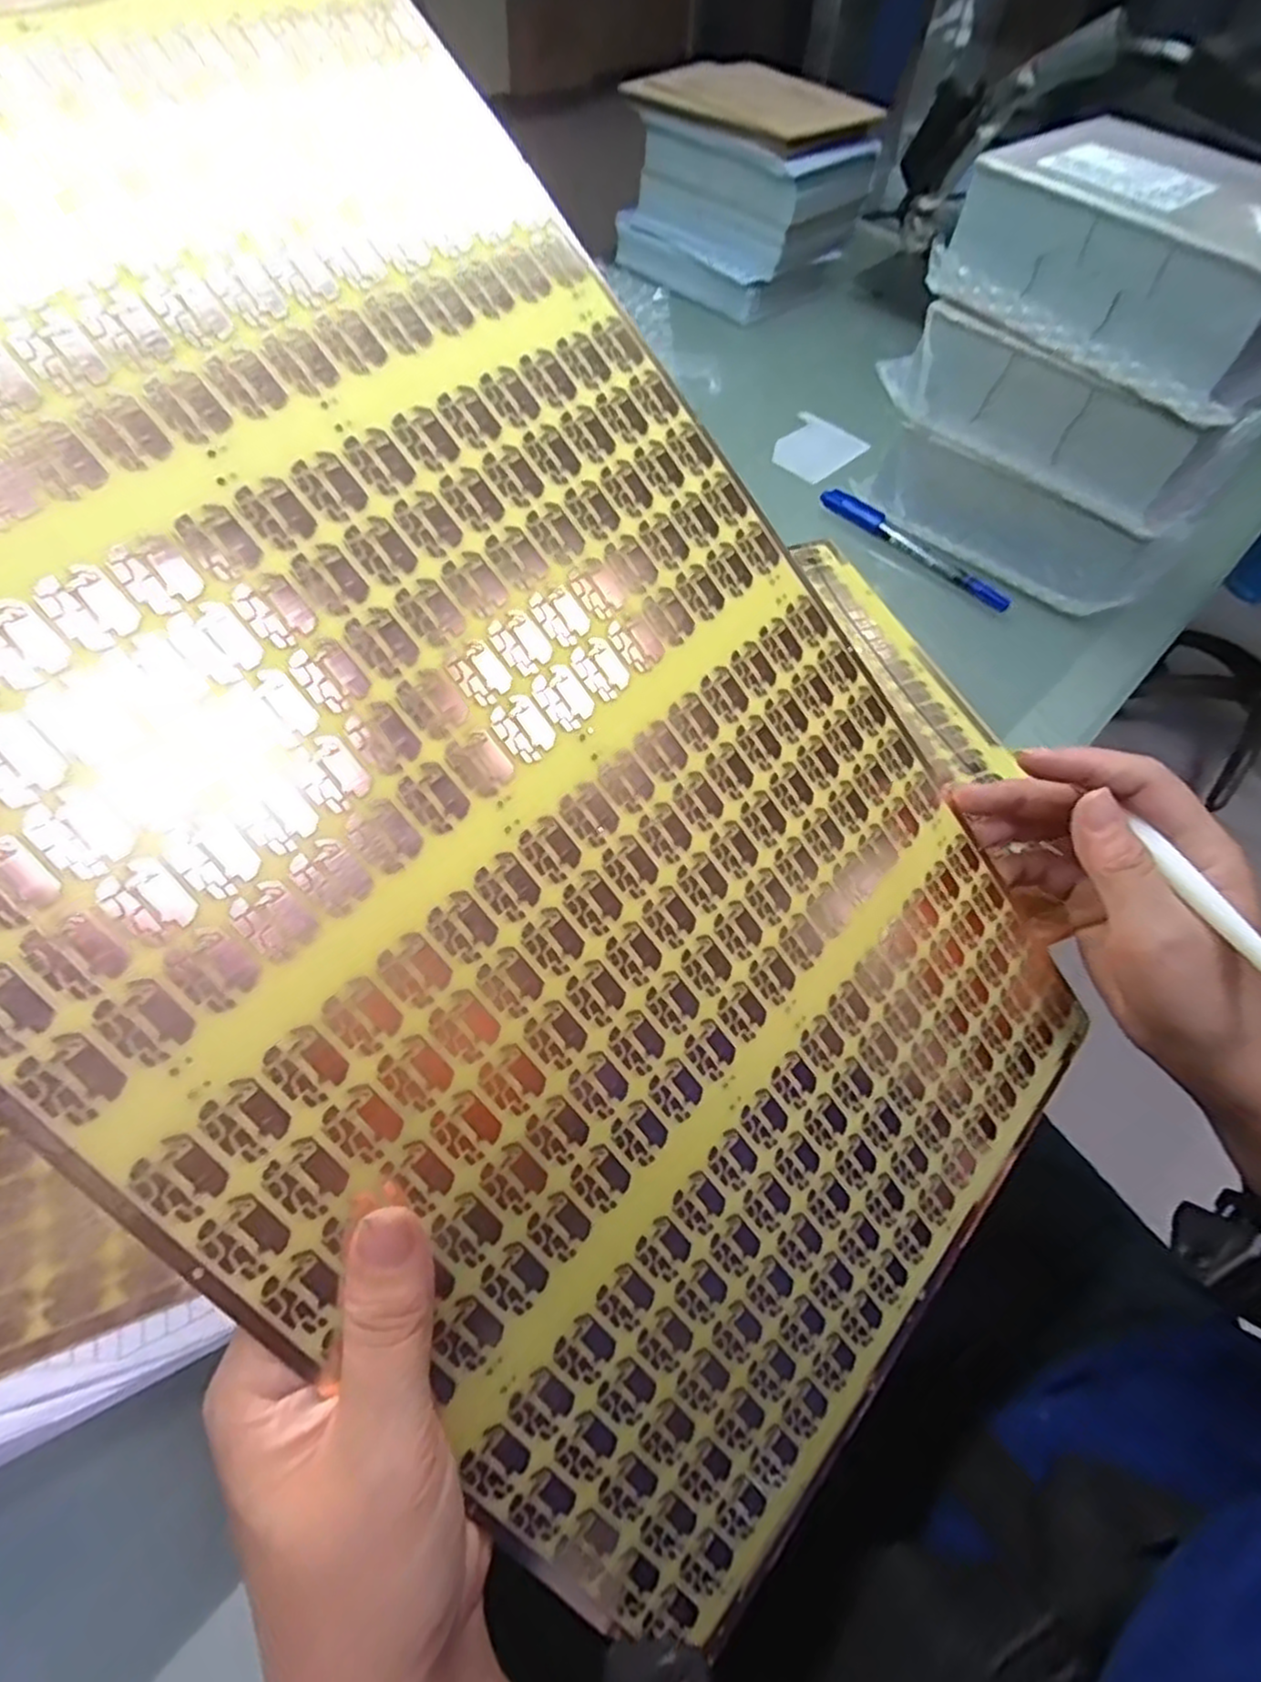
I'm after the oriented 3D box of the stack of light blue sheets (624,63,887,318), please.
[{"bbox_3d":[0.094,-0.548,0.615,0.169,0.124,0.123,39,63,19],"label":"stack of light blue sheets"}]

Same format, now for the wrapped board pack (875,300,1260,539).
[{"bbox_3d":[0.256,-0.260,0.407,0.180,0.060,0.139,40,64,19],"label":"wrapped board pack"}]

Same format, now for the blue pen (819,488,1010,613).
[{"bbox_3d":[0.179,-0.188,0.459,0.138,0.014,0.012,40,64,19],"label":"blue pen"}]

